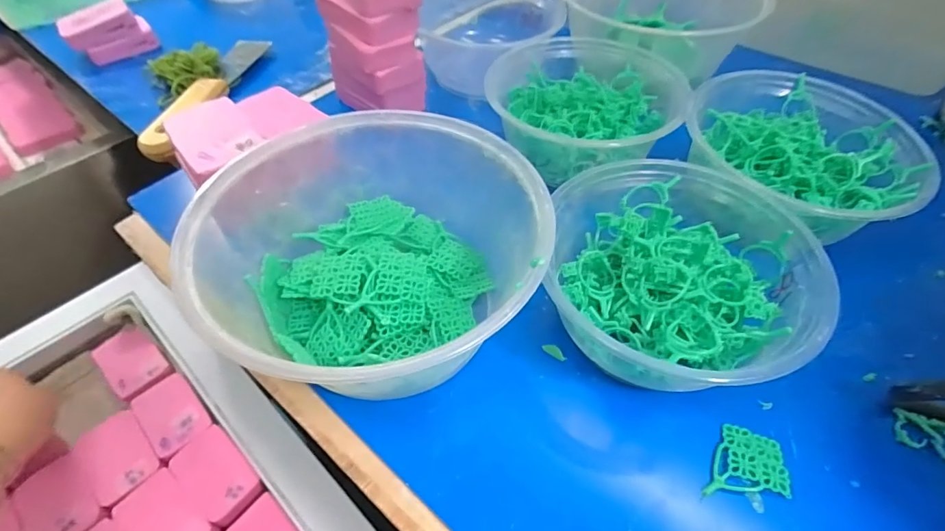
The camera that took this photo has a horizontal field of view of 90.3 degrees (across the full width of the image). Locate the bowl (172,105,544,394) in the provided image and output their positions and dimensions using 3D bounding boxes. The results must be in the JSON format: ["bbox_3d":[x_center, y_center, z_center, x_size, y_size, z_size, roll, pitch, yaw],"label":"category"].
[{"bbox_3d":[-0.054,-0.005,0.252,0.159,0.078,0.155,-29,57,-21],"label":"bowl"}]

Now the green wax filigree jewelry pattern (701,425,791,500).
[{"bbox_3d":[0.125,0.091,0.218,0.036,0.005,0.035,10,52,8],"label":"green wax filigree jewelry pattern"}]

